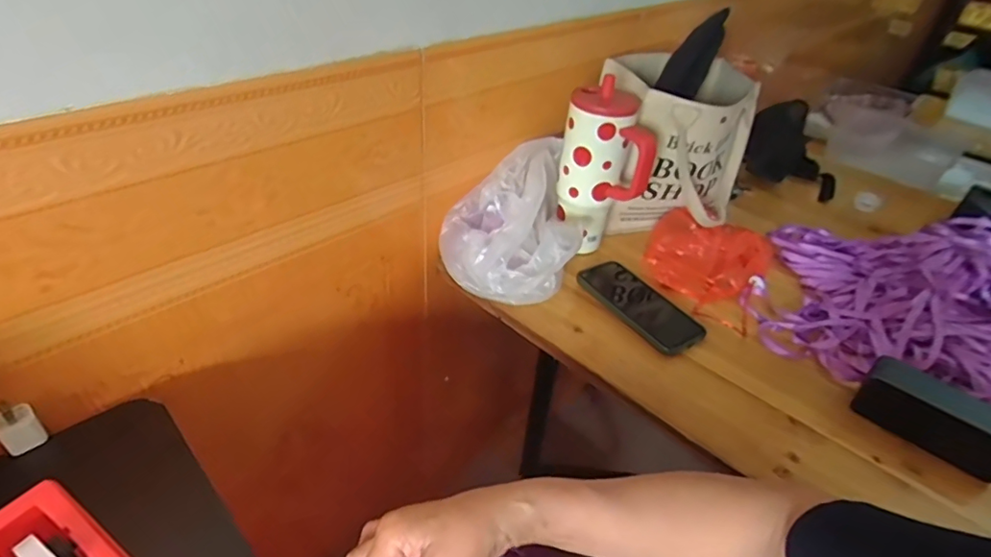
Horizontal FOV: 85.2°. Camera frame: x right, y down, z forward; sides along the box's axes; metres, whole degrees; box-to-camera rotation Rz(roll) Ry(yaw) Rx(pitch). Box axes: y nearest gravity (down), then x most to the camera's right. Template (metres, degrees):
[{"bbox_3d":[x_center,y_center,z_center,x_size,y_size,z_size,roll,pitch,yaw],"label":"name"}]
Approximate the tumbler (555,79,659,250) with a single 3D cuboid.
[{"bbox_3d":[0.139,-0.132,0.700,0.115,0.200,0.083,15,39,12],"label":"tumbler"}]

